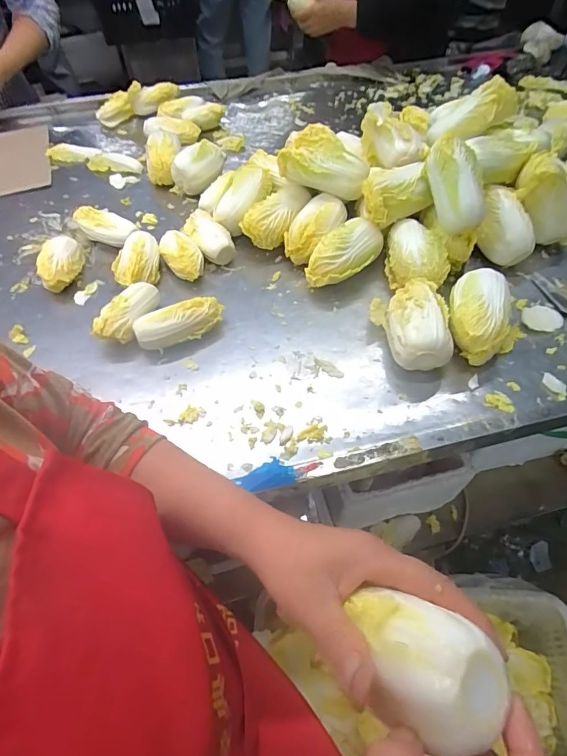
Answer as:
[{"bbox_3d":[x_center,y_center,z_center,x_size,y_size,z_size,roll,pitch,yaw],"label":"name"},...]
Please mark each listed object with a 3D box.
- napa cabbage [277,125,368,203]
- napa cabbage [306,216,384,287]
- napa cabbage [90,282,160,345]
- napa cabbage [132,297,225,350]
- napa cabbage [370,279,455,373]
[{"bbox_3d":[0.071,-0.360,0.744,0.147,0.071,0.103,13,55,11],"label":"napa cabbage"},{"bbox_3d":[0.095,-0.187,0.690,0.133,0.073,0.075,-38,61,-24],"label":"napa cabbage"},{"bbox_3d":[-0.219,-0.090,0.633,0.064,0.050,0.116,27,58,20],"label":"napa cabbage"},{"bbox_3d":[-0.144,-0.075,0.623,0.123,0.050,0.052,-21,55,-14],"label":"napa cabbage"},{"bbox_3d":[0.172,-0.074,0.607,0.088,0.062,0.137,-5,53,-2],"label":"napa cabbage"}]

